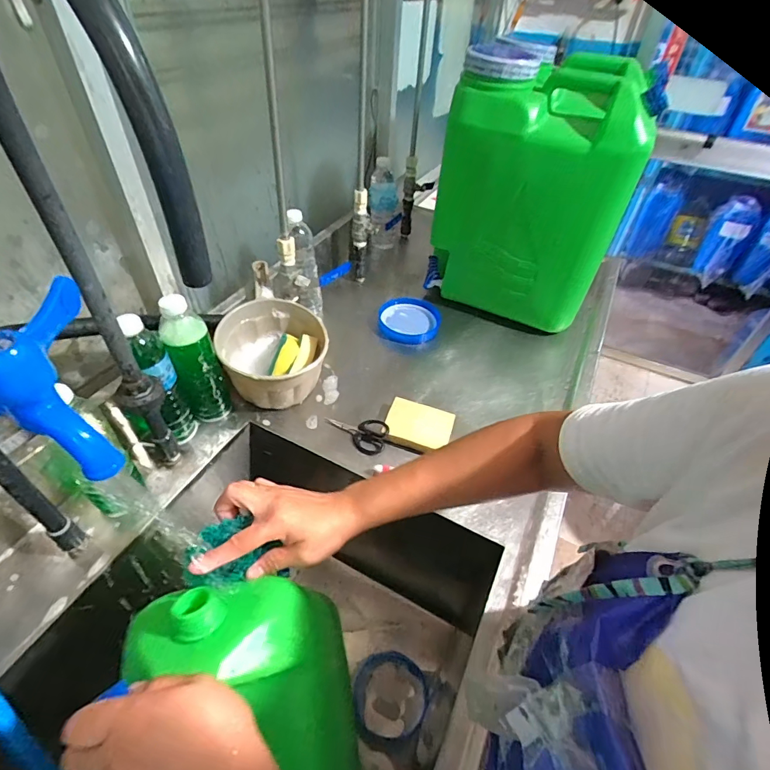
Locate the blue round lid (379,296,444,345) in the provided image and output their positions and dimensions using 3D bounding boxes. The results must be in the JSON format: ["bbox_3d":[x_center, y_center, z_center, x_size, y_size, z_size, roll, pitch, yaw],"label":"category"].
[{"bbox_3d":[0.051,-0.131,0.875,0.127,0.031,0.125,-2,45,-6],"label":"blue round lid"}]

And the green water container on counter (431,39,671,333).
[{"bbox_3d":[0.270,-0.359,0.829,0.310,0.437,0.257,10,45,6],"label":"green water container on counter"}]

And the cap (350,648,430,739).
[{"bbox_3d":[0.009,0.521,0.724,0.124,0.028,0.120,2,45,-2],"label":"cap"}]

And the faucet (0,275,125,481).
[{"bbox_3d":[-0.179,0.000,0.231,0.041,0.078,0.074,-15,48,-18],"label":"faucet"}]

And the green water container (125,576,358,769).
[{"bbox_3d":[-0.108,0.329,0.321,0.174,0.158,0.307,-4,45,-9],"label":"green water container"}]

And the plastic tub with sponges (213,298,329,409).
[{"bbox_3d":[-0.177,-0.040,0.699,0.159,0.119,0.170,2,45,-2],"label":"plastic tub with sponges"}]

